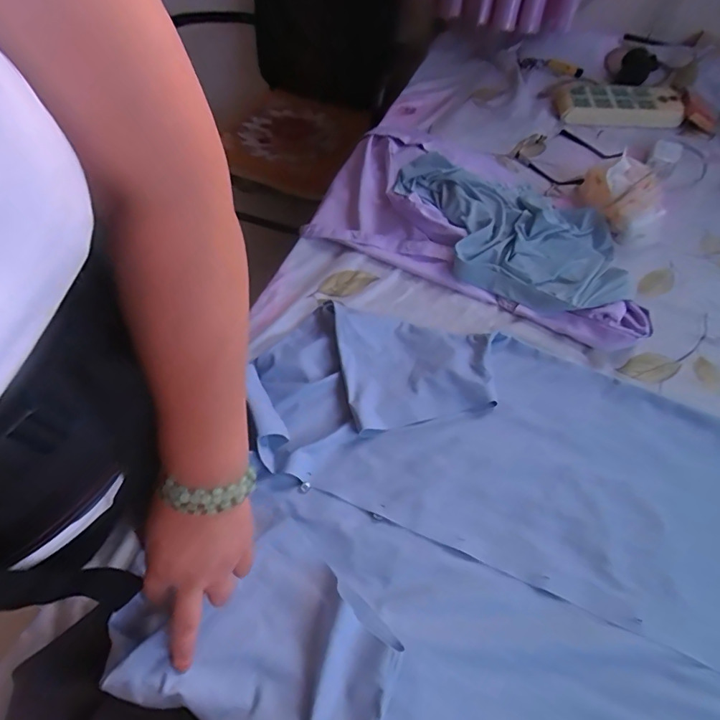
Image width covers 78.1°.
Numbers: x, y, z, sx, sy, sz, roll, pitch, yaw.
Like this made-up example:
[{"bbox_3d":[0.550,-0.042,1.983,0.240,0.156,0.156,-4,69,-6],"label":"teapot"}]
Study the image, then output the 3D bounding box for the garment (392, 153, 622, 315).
[{"bbox_3d":[0.220,-0.205,0.694,0.384,0.038,0.239,27,61,15],"label":"garment"}]

